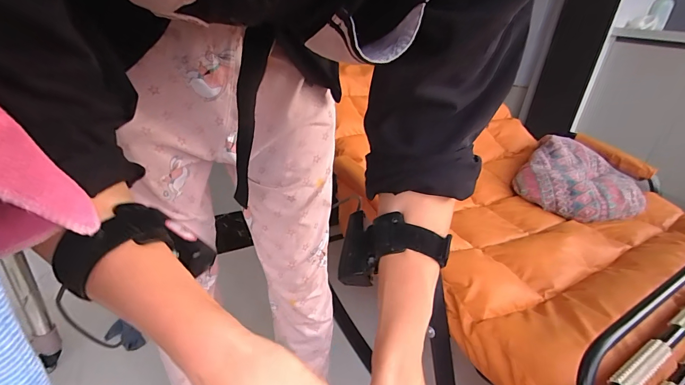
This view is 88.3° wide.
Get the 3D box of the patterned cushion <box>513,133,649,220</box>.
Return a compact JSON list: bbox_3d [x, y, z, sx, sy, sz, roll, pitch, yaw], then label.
[{"bbox_3d":[0.675,-0.031,1.005,0.298,0.128,0.326,24,33,30],"label":"patterned cushion"}]

